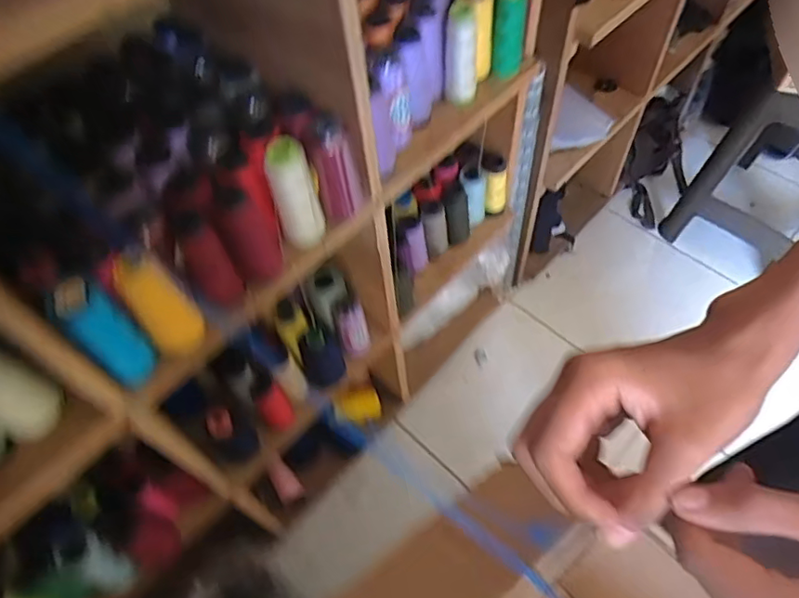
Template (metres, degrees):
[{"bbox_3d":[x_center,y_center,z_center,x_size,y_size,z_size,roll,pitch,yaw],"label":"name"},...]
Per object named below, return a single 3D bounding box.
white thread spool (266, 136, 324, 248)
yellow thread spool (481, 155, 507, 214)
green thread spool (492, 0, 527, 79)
[{"bbox_3d":[-0.104,-0.105,0.557,0.038,0.117,0.035,-12,57,-4],"label":"white thread spool"},{"bbox_3d":[0.164,-0.194,0.962,0.043,0.123,0.041,-2,57,3],"label":"yellow thread spool"},{"bbox_3d":[0.140,-0.343,0.702,0.036,0.117,0.033,-2,57,3],"label":"green thread spool"}]

